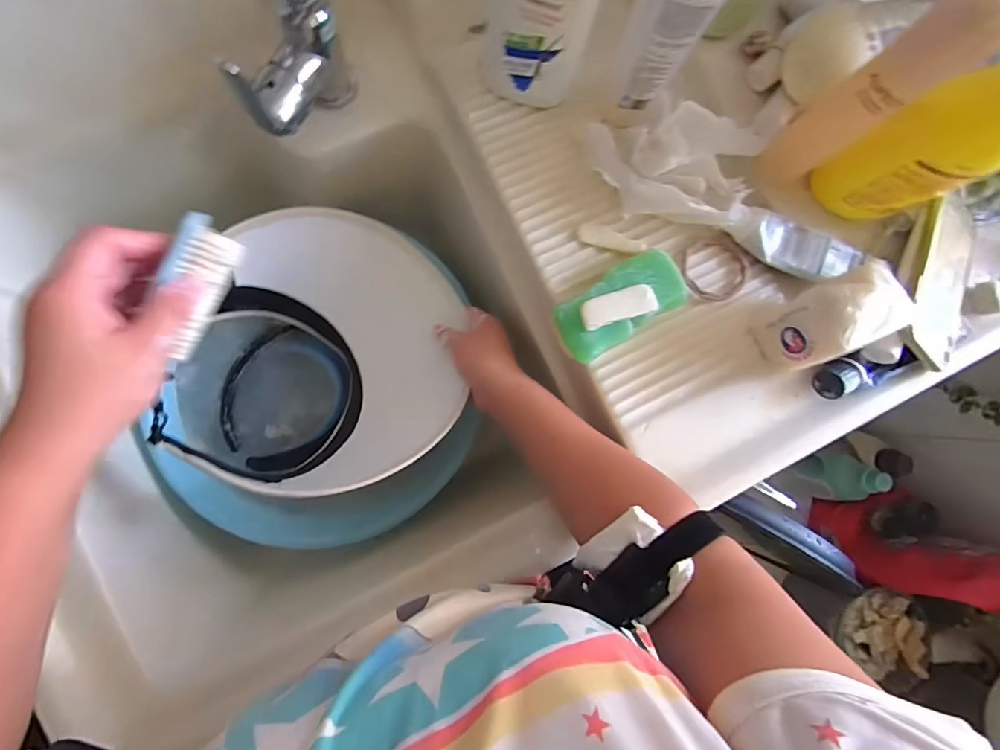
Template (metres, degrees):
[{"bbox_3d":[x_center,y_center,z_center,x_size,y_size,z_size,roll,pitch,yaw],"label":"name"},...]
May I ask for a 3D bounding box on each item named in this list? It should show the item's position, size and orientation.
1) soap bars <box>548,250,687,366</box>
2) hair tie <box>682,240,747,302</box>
[{"bbox_3d":[0.097,-0.058,0.376,0.111,0.028,0.052,-32,91,-9],"label":"soap bars"},{"bbox_3d":[0.184,-0.090,0.398,0.058,0.006,0.057,2,76,-8],"label":"hair tie"}]

